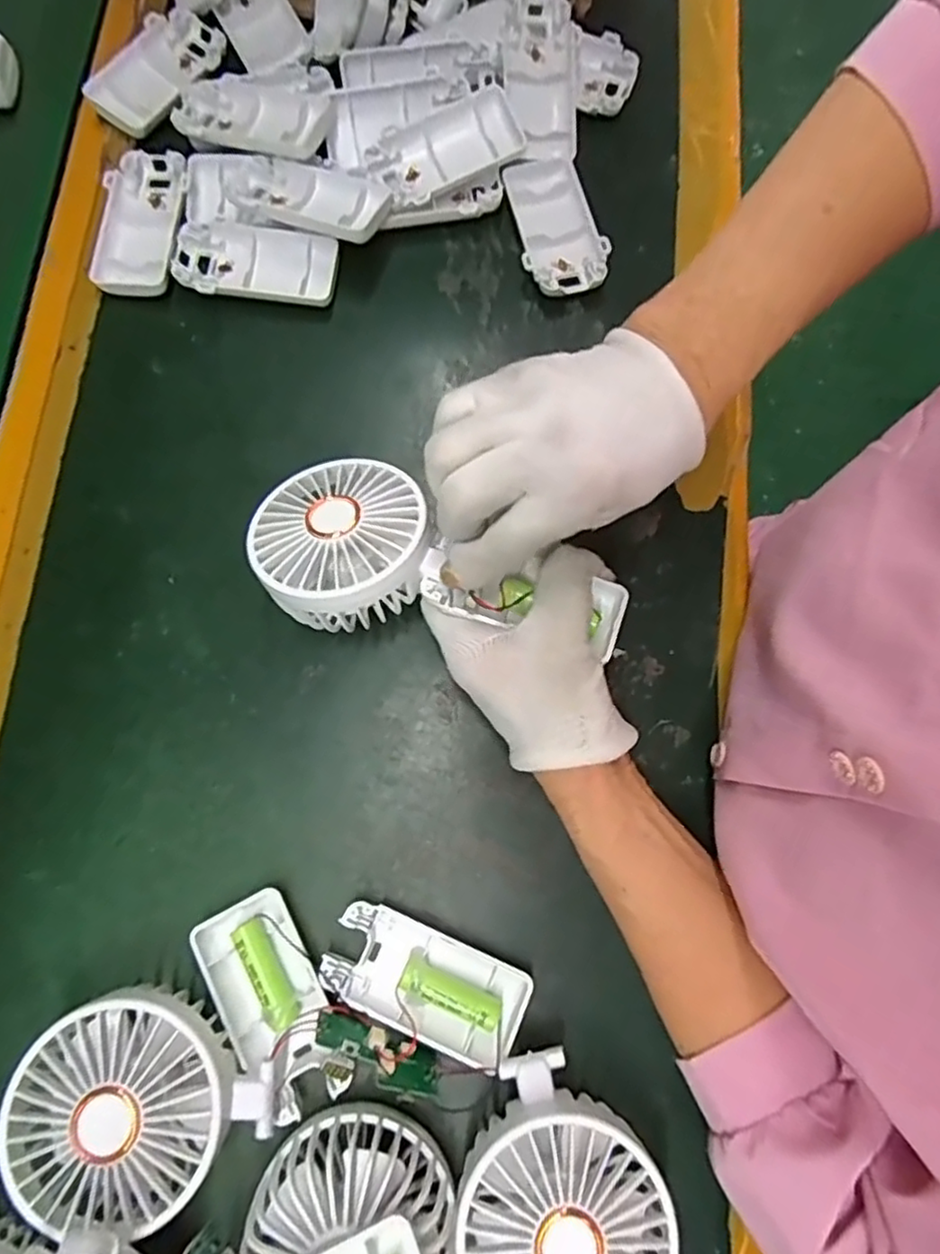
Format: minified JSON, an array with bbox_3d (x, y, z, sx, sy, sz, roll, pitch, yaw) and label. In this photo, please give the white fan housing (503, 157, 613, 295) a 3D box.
[{"bbox_3d":[0.052,-0.246,0.412,0.050,0.015,0.095,-16,79,-5],"label":"white fan housing"}]

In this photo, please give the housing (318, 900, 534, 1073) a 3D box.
[{"bbox_3d":[-0.021,0.167,0.316,0.093,0.019,0.044,24,78,3],"label":"housing"}]

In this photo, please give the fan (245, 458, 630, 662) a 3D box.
[{"bbox_3d":[-0.017,-0.027,0.324,0.180,0.043,0.086,16,63,14],"label":"fan"}]

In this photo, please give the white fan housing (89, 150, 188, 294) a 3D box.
[{"bbox_3d":[-0.200,-0.245,0.407,0.048,0.012,0.095,4,78,-1],"label":"white fan housing"}]

